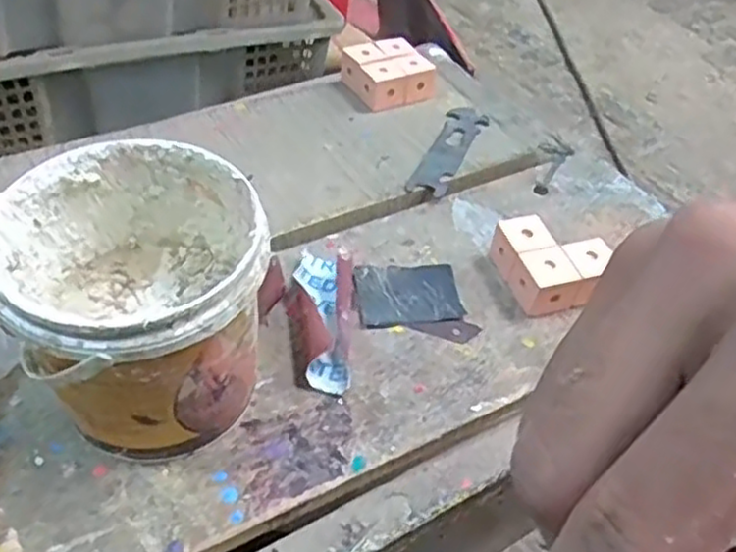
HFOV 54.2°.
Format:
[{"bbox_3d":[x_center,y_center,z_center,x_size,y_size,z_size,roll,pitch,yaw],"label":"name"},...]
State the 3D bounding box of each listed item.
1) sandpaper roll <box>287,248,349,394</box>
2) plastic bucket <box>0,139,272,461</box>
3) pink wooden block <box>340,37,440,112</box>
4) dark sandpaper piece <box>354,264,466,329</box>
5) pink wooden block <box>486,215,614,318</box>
[{"bbox_3d":[-0.031,0.022,0.447,0.041,0.023,0.107,3,46,-6],"label":"sandpaper roll"},{"bbox_3d":[-0.113,0.020,0.374,0.123,0.126,0.117,4,45,-4],"label":"plastic bucket"},{"bbox_3d":[0.019,-0.185,0.644,0.069,0.029,0.062,-20,52,-26],"label":"pink wooden block"},{"bbox_3d":[0.026,0.012,0.474,0.068,0.004,0.051,-3,48,-11],"label":"dark sandpaper piece"},{"bbox_3d":[0.123,-0.008,0.480,0.061,0.033,0.063,-7,47,-15],"label":"pink wooden block"}]

